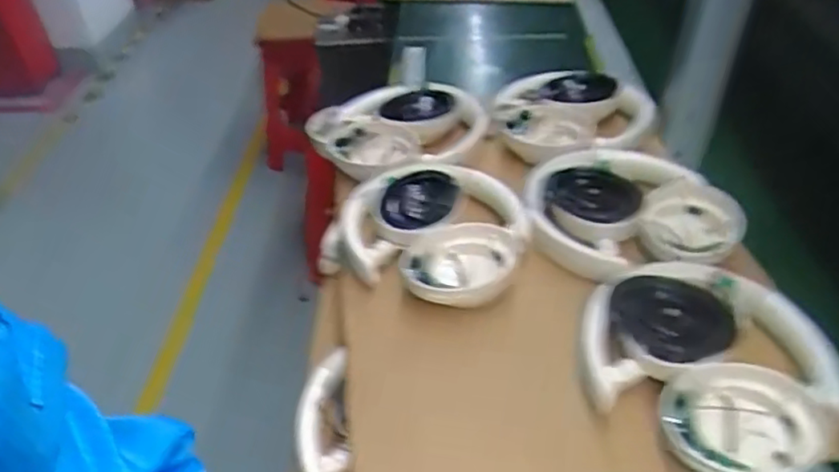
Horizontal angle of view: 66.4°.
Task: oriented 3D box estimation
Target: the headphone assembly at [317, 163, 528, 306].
[{"bbox_3d":[0.013,-0.004,0.569,0.166,0.047,0.161,-1,40,1],"label":"headphone assembly"}]

